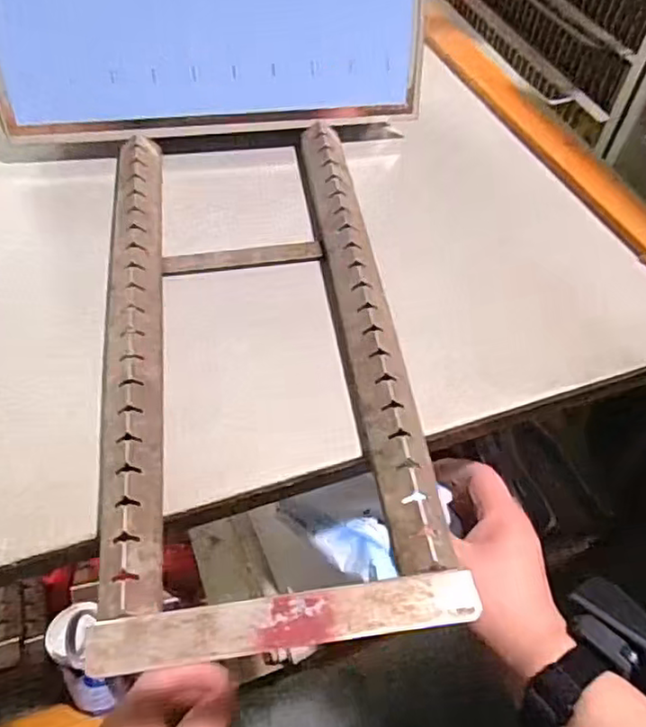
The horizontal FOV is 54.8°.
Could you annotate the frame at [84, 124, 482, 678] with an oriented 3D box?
[{"bbox_3d":[-0.045,-0.024,0.394,0.180,0.026,0.385,-6,55,-7],"label":"frame"}]

